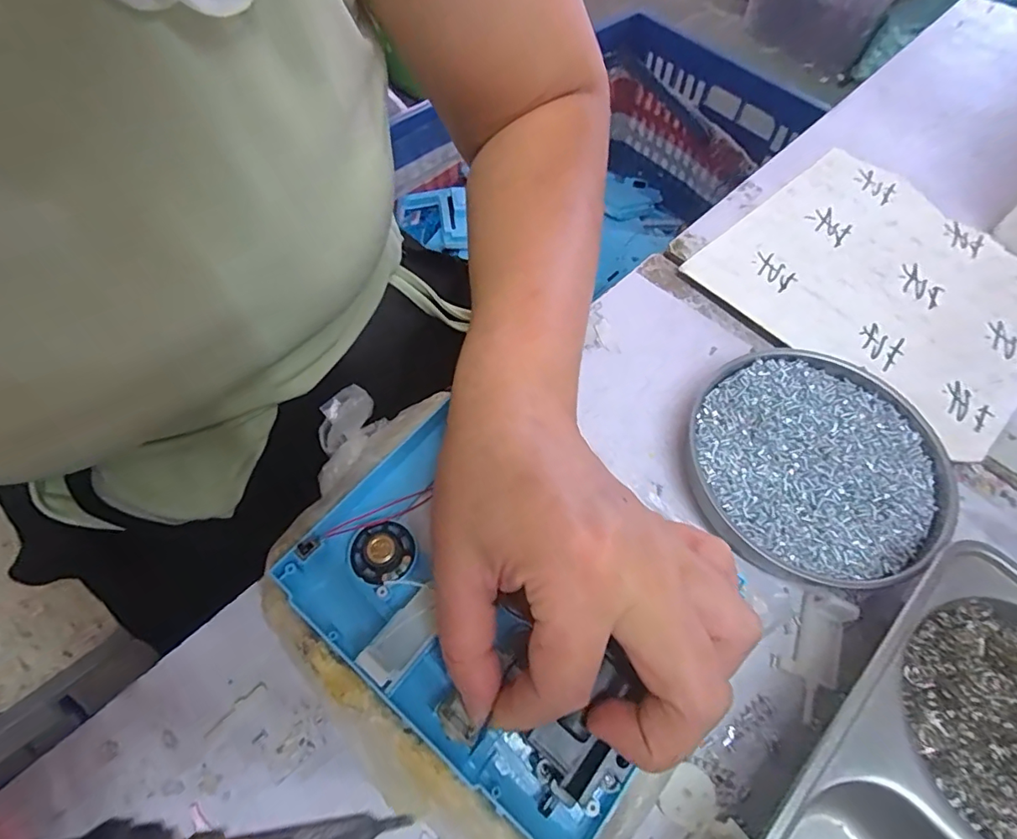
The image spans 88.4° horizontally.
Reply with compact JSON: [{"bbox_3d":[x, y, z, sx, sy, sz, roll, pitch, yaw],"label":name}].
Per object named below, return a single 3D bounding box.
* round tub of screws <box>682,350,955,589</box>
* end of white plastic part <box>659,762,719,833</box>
[{"bbox_3d":[0.166,0.024,0.291,0.133,0.019,0.132,1,60,-1],"label":"round tub of screws"},{"bbox_3d":[0.076,0.161,0.222,0.023,0.004,0.023,-3,77,13],"label":"end of white plastic part"}]

